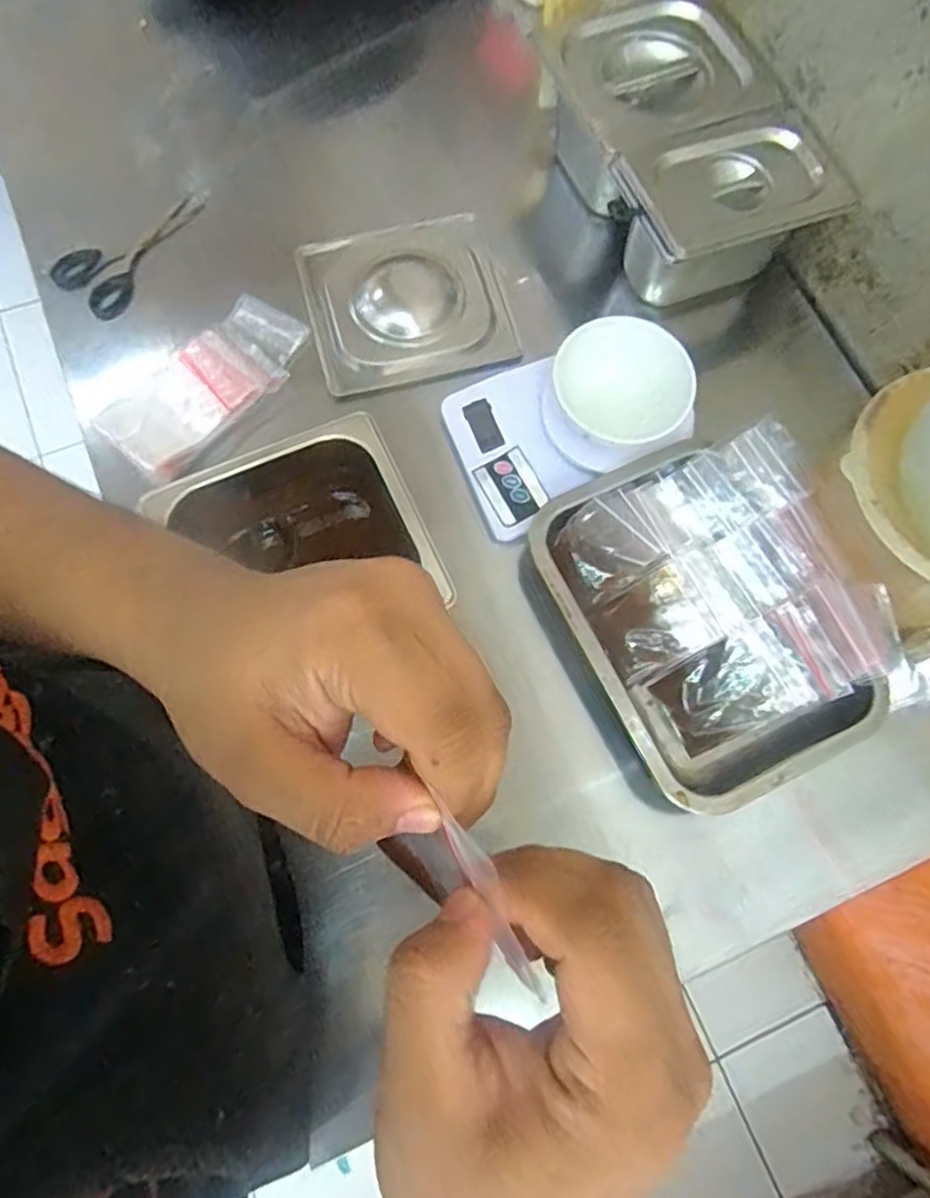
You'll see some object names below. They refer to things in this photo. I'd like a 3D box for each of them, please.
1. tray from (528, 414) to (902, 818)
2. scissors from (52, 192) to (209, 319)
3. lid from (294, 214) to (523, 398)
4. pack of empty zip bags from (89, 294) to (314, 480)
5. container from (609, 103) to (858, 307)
[{"bbox_3d":[0.191,0.006,0.534,0.213,0.076,0.259,-25,76,-8],"label":"tray"},{"bbox_3d":[-0.315,-0.333,0.657,0.070,0.016,0.147,31,75,8],"label":"scissors"},{"bbox_3d":[-0.054,-0.272,0.638,0.171,0.018,0.162,-15,74,-5],"label":"lid"},{"bbox_3d":[-0.222,-0.189,0.601,0.087,0.025,0.183,37,76,9],"label":"pack of empty zip bags"},{"bbox_3d":[0.215,-0.330,0.616,0.189,0.102,0.121,-18,75,-6],"label":"container"}]

